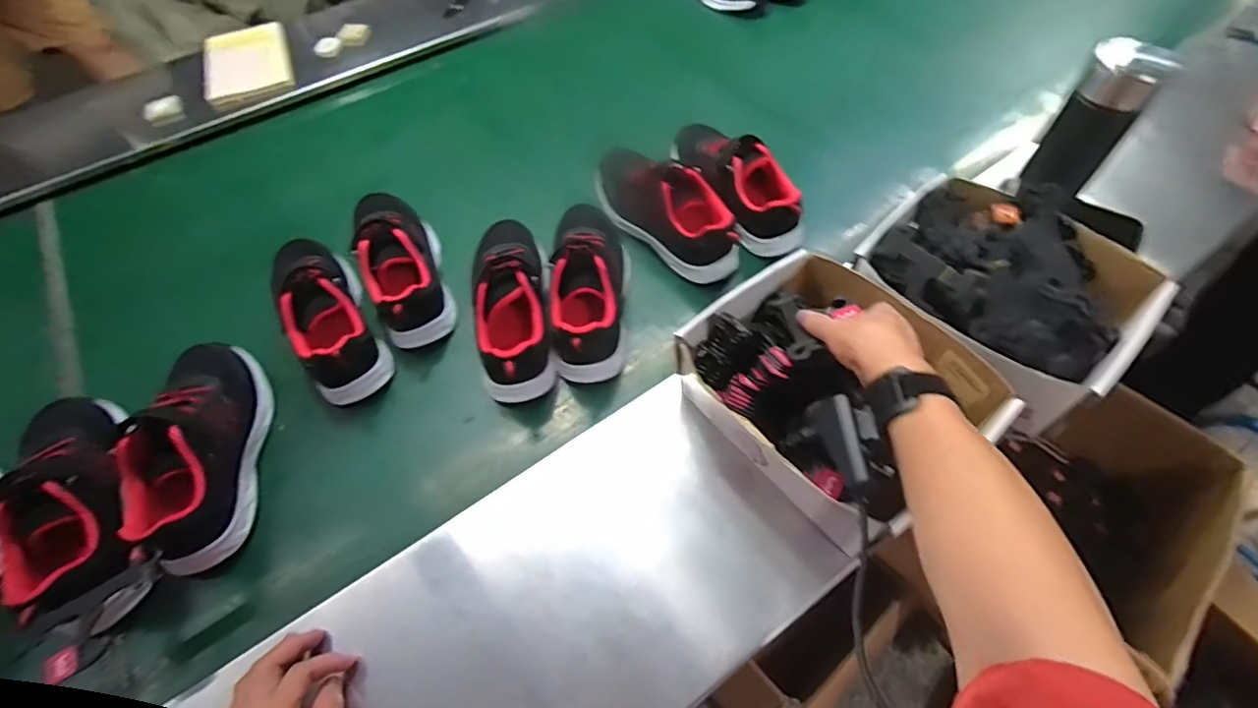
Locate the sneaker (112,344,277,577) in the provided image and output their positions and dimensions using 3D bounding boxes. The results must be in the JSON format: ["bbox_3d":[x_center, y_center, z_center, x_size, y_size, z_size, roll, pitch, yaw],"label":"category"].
[{"bbox_3d":[-0.419,0.088,0.531,0.084,0.083,0.239,-12,57,-5],"label":"sneaker"}]

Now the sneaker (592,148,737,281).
[{"bbox_3d":[0.039,-0.182,0.694,0.228,0.084,0.087,35,64,22],"label":"sneaker"}]

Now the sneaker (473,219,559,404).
[{"bbox_3d":[-0.137,-0.062,0.619,0.082,0.079,0.237,-12,57,-5],"label":"sneaker"}]

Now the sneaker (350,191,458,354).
[{"bbox_3d":[-0.280,-0.118,0.662,0.089,0.085,0.225,-20,58,-11],"label":"sneaker"}]

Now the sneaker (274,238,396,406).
[{"bbox_3d":[-0.344,-0.055,0.626,0.075,0.084,0.223,-28,60,-15],"label":"sneaker"}]

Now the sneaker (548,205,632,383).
[{"bbox_3d":[-0.045,-0.086,0.631,0.088,0.076,0.222,-2,57,1],"label":"sneaker"}]

